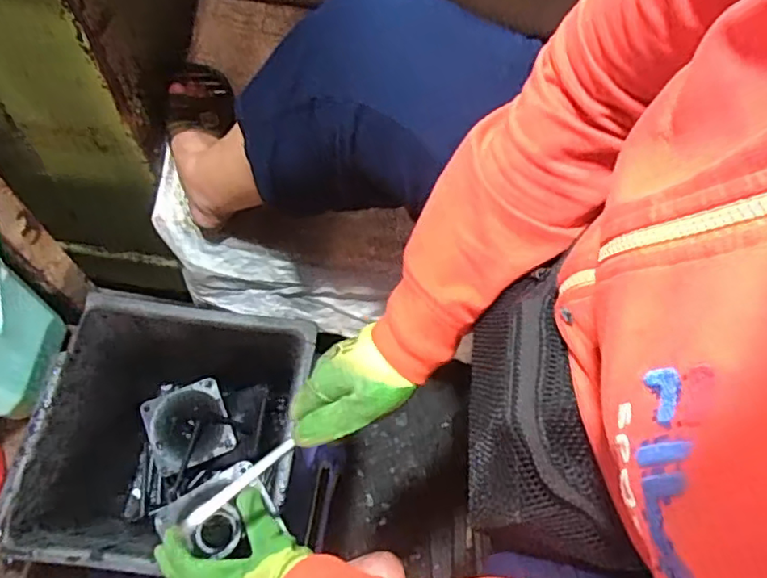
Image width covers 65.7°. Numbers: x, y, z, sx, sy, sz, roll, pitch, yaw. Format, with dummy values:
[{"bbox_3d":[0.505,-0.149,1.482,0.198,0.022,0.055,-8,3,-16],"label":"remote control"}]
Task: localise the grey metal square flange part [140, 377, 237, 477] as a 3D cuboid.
[{"bbox_3d":[-0.230,0.163,0.706,0.091,0.030,0.089,-20,78,-11],"label":"grey metal square flange part"}]

